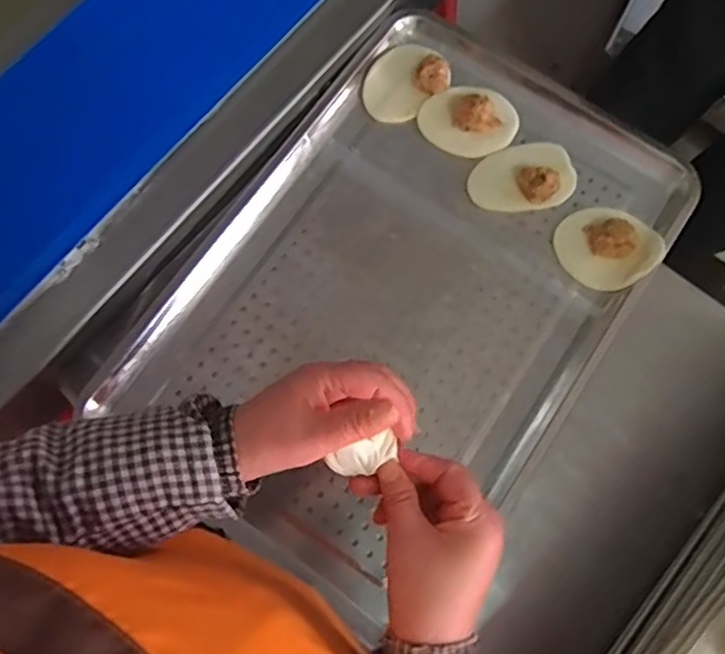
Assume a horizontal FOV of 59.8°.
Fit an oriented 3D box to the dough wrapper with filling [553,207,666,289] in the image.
[{"bbox_3d":[0.249,-0.085,0.642,0.091,0.031,0.091,0,76,0],"label":"dough wrapper with filling"}]

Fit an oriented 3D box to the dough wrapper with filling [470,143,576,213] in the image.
[{"bbox_3d":[0.170,-0.161,0.661,0.112,0.030,0.073,-18,77,-5],"label":"dough wrapper with filling"}]

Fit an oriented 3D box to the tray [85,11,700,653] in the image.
[{"bbox_3d":[0.049,-0.039,0.645,0.369,0.041,0.576,35,78,8],"label":"tray"}]

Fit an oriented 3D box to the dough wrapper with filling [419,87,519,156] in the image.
[{"bbox_3d":[0.115,-0.226,0.681,0.098,0.035,0.074,32,78,7],"label":"dough wrapper with filling"}]

